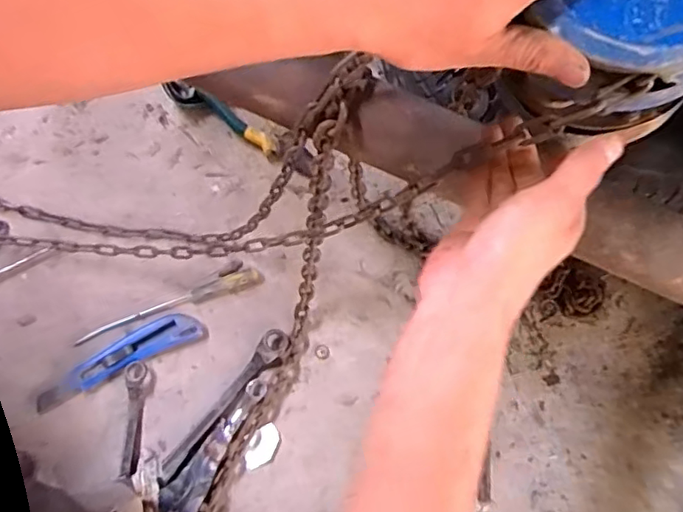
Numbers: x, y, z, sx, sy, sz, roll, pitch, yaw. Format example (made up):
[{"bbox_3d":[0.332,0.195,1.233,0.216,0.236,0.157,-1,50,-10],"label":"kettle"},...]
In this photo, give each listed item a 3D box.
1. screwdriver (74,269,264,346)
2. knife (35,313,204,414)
[{"bbox_3d":[-0.209,0.061,0.710,0.231,0.019,0.022,-20,78,-8],"label":"screwdriver"},{"bbox_3d":[-0.266,0.122,0.699,0.206,0.019,0.043,-24,79,-9],"label":"knife"}]

